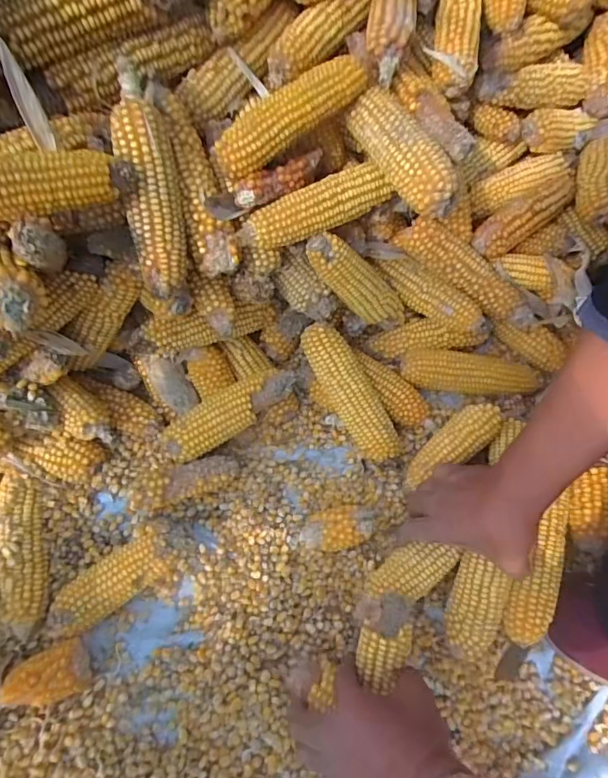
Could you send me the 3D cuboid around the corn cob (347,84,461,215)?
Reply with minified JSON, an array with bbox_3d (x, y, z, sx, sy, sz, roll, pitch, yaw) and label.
[{"bbox_3d":[0.095,-0.225,0.453,0.047,0.048,0.134,-25,65,-8],"label":"corn cob"}]

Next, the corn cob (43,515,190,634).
[{"bbox_3d":[-0.182,0.183,0.463,0.148,0.046,0.053,-39,68,-14],"label":"corn cob"}]

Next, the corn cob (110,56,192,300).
[{"bbox_3d":[-0.134,-0.173,0.423,0.046,0.197,0.043,-4,22,2],"label":"corn cob"}]

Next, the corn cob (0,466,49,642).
[{"bbox_3d":[-0.279,0.161,0.472,0.047,0.046,0.154,-14,64,-3],"label":"corn cob"}]

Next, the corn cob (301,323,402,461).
[{"bbox_3d":[0.053,0.002,0.543,0.051,0.041,0.173,-30,87,-11],"label":"corn cob"}]

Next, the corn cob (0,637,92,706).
[{"bbox_3d":[-0.233,0.262,0.430,0.075,0.036,0.042,-22,65,-7],"label":"corn cob"}]

